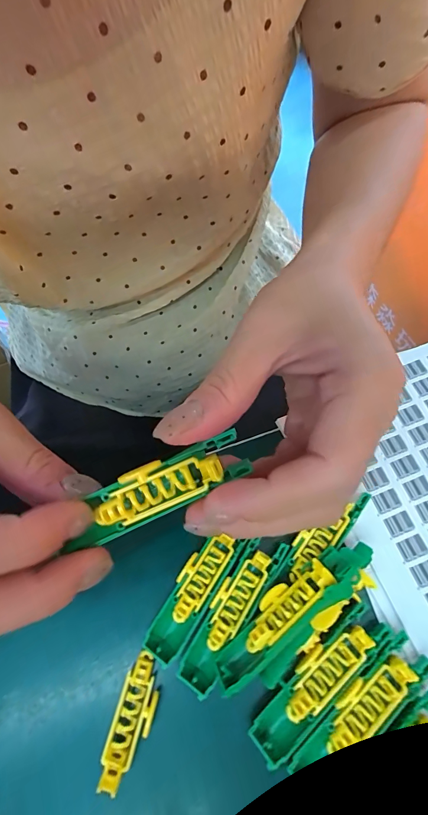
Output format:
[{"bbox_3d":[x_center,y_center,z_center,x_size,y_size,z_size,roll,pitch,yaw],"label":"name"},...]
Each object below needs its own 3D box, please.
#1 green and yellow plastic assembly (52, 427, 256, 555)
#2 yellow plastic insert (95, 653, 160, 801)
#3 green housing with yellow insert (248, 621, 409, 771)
[{"bbox_3d":[-0.021,0.030,0.126,0.068,0.010,0.018,-29,68,4],"label":"green and yellow plastic assembly"},{"bbox_3d":[-0.037,0.143,0.159,0.017,0.014,0.047,13,69,8],"label":"yellow plastic insert"},{"bbox_3d":[0.050,0.125,0.159,0.079,0.011,0.022,-36,70,-11],"label":"green housing with yellow insert"}]

